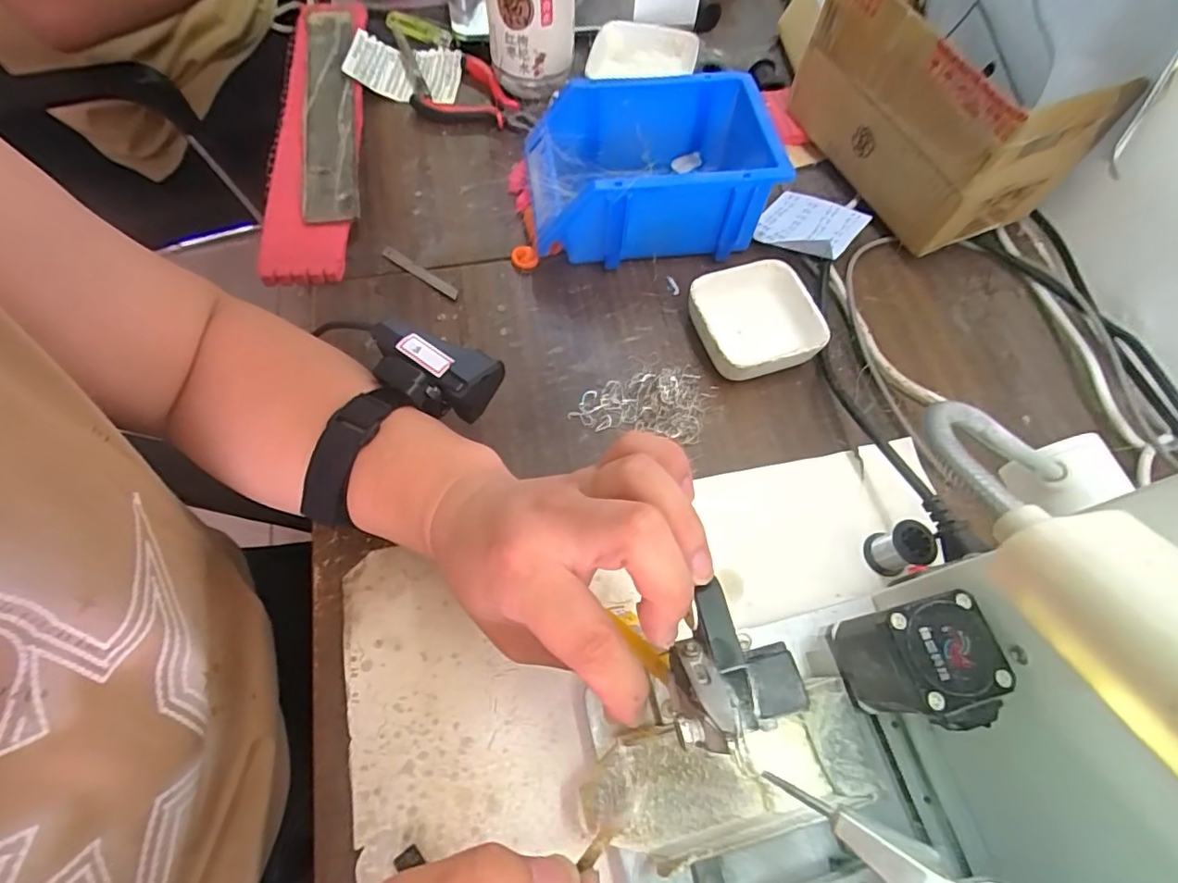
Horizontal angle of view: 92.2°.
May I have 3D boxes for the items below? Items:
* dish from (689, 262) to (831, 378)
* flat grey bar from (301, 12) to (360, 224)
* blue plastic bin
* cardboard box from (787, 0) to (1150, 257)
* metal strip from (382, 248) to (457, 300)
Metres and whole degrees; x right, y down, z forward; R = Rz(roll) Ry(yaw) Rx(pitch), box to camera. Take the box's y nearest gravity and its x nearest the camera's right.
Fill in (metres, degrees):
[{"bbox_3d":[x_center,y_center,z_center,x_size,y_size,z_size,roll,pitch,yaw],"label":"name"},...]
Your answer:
[{"bbox_3d":[0.119,-0.086,0.417,0.083,0.031,0.087,-20,66,-12],"label":"dish"},{"bbox_3d":[-0.231,-0.298,0.503,0.043,0.011,0.273,-9,66,-6],"label":"flat grey bar"},{"bbox_3d":[0.041,-0.209,0.444,0.173,0.087,0.129,-8,65,-6],"label":"blue plastic bin"},{"bbox_3d":[0.263,-0.261,0.449,0.112,0.134,0.208,-27,68,-14],"label":"cardboard box"},{"bbox_3d":[-0.132,-0.131,0.438,0.077,0.004,0.008,34,68,14],"label":"metal strip"}]

